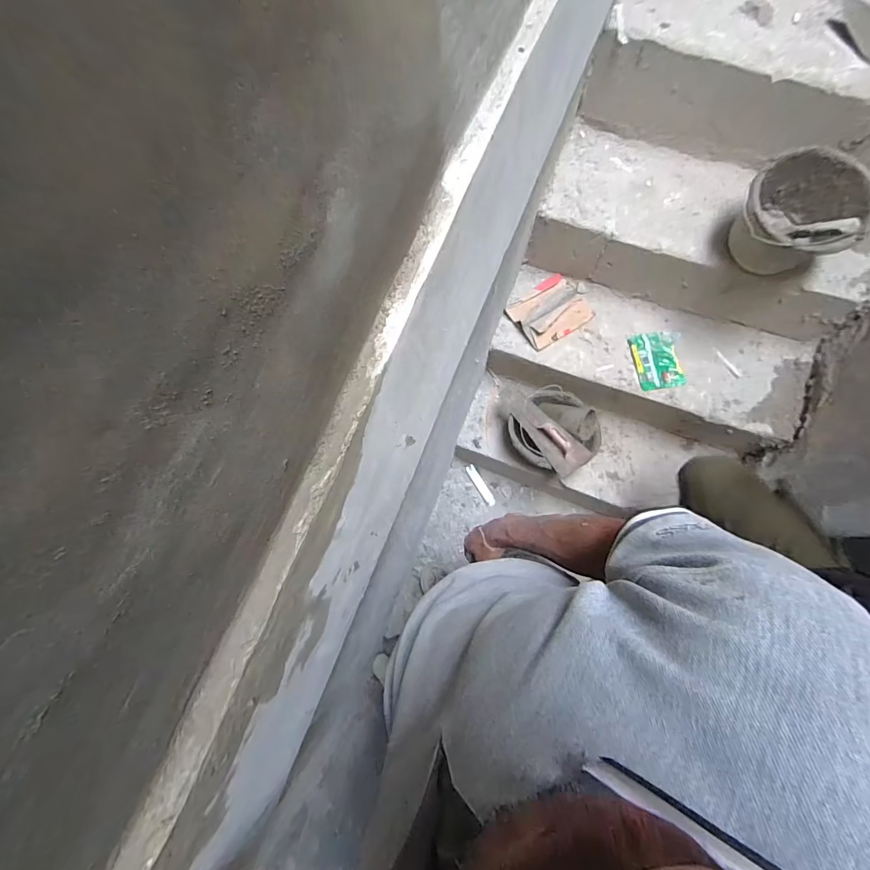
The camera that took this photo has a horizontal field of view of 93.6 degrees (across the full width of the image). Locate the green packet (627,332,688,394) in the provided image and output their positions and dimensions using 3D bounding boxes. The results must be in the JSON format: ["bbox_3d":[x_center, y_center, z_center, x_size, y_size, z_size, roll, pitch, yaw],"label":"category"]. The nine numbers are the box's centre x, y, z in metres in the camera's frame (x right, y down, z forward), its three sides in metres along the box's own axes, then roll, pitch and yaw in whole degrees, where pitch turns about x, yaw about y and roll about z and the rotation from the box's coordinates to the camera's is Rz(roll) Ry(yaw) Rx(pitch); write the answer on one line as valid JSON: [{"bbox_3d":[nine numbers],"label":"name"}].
[{"bbox_3d":[0.606,-0.207,1.106,0.123,0.025,0.166,-4,74,0],"label":"green packet"}]

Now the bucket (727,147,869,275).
[{"bbox_3d":[0.758,-0.445,0.902,0.223,0.213,0.208,37,78,11],"label":"bucket"}]

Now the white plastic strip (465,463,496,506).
[{"bbox_3d":[0.165,0.179,1.459,0.034,0.007,0.161,-33,86,1],"label":"white plastic strip"}]

